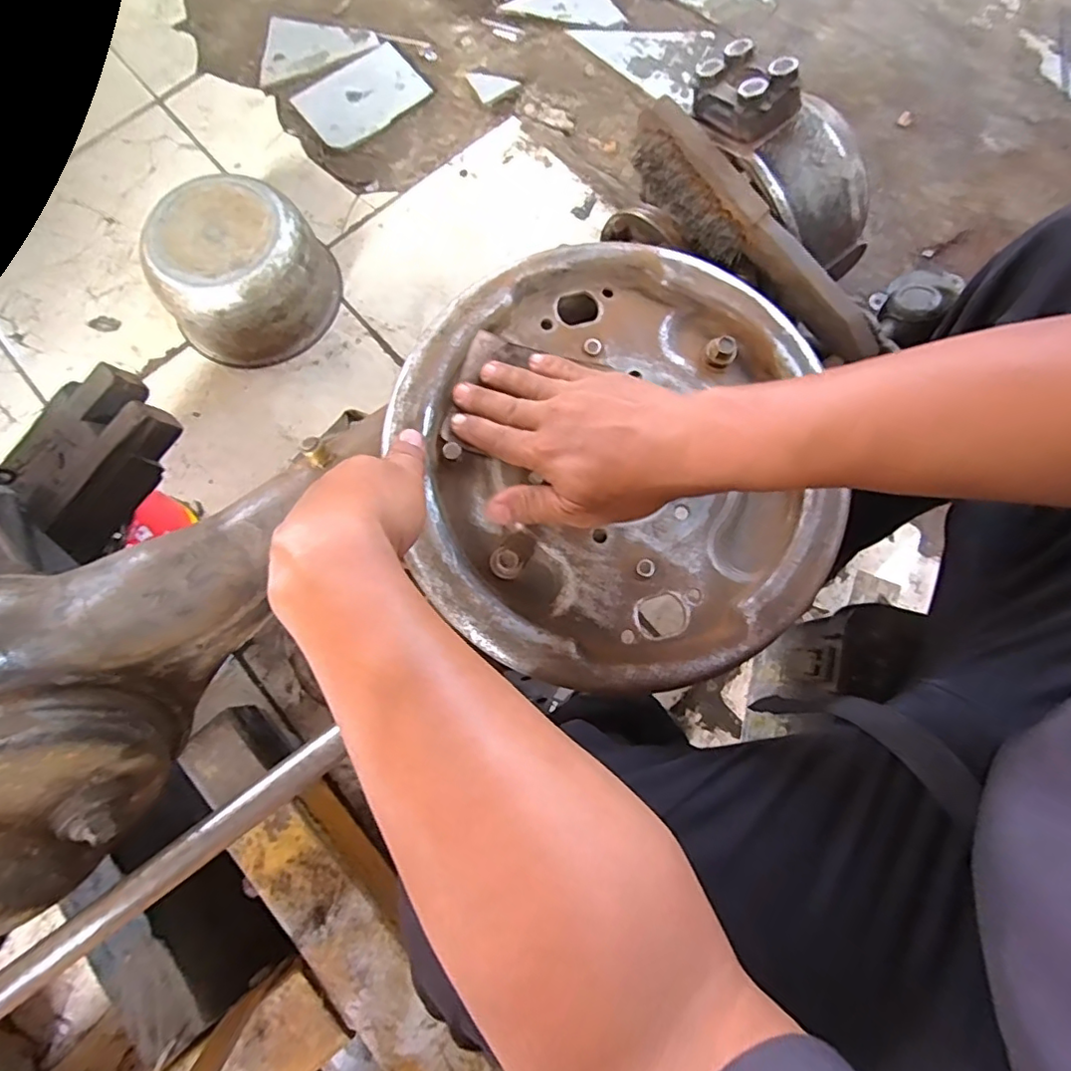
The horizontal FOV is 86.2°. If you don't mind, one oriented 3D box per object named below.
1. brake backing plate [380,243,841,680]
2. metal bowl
[{"bbox_3d":[0.054,-0.055,0.377,0.286,0.030,0.290,0,77,1],"label":"brake backing plate"},{"bbox_3d":[-0.389,-0.353,0.769,0.226,0.128,0.192,-38,79,-8],"label":"metal bowl"}]

